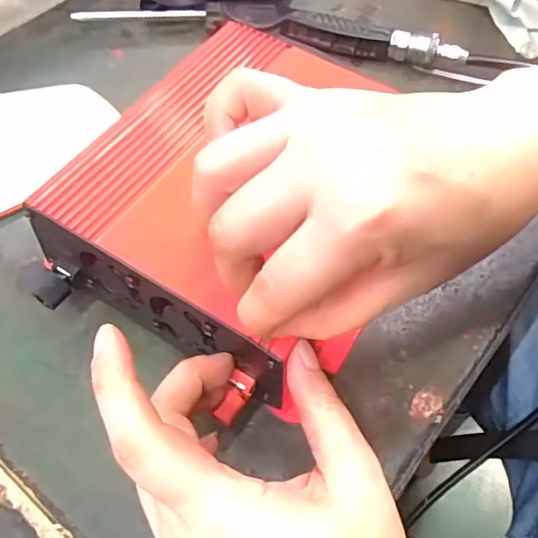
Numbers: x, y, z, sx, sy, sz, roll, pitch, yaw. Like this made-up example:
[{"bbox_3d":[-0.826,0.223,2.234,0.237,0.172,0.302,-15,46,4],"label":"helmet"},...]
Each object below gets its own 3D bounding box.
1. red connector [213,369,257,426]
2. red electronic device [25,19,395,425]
[{"bbox_3d":[-0.015,0.057,0.256,0.010,0.007,0.023,26,68,16],"label":"red connector"},{"bbox_3d":[-0.010,-0.039,0.290,0.147,0.042,0.186,29,63,17],"label":"red electronic device"}]

